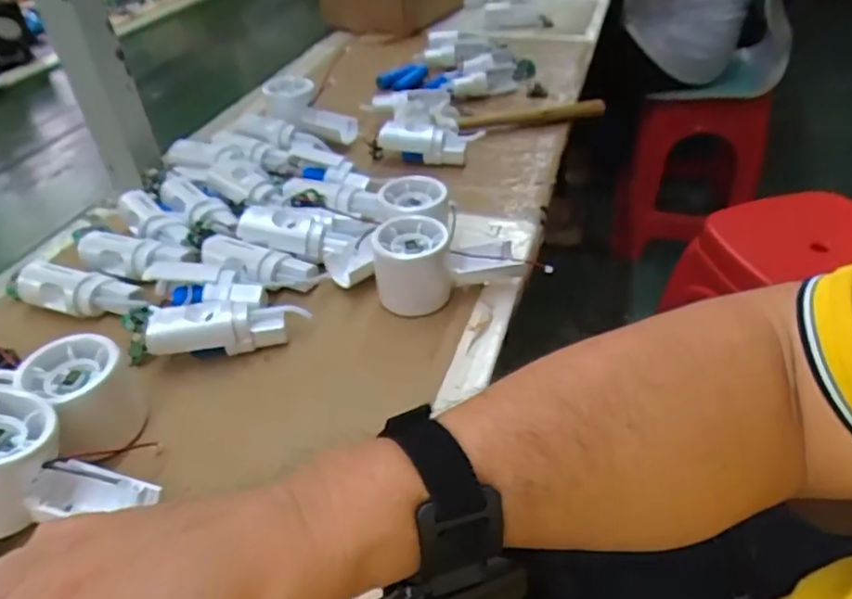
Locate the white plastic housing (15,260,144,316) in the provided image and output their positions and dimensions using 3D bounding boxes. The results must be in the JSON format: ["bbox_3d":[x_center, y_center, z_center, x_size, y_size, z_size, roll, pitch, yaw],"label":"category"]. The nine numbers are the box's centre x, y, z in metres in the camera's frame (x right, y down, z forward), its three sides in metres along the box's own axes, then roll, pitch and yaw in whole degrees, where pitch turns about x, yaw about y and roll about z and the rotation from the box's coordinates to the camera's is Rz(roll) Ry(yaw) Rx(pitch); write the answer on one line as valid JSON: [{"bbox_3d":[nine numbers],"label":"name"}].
[{"bbox_3d":[-0.269,-0.004,0.477,0.105,0.035,0.031,6,40,9],"label":"white plastic housing"}]

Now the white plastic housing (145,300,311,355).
[{"bbox_3d":[-0.141,0.020,0.435,0.106,0.042,0.025,-10,40,-10],"label":"white plastic housing"}]

